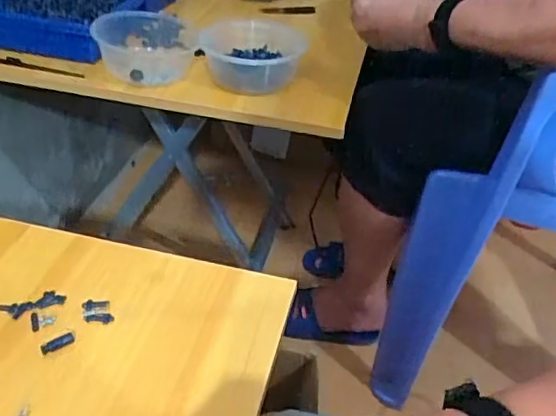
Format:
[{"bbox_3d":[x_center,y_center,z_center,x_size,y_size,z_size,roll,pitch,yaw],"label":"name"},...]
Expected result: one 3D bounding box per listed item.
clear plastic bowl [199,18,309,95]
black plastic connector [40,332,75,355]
[{"bbox_3d":[-0.034,-0.199,0.783,0.140,0.072,0.146,4,38,-3],"label":"clear plastic bowl"},{"bbox_3d":[-0.158,0.097,0.422,0.024,0.004,0.010,-21,46,-32],"label":"black plastic connector"}]

